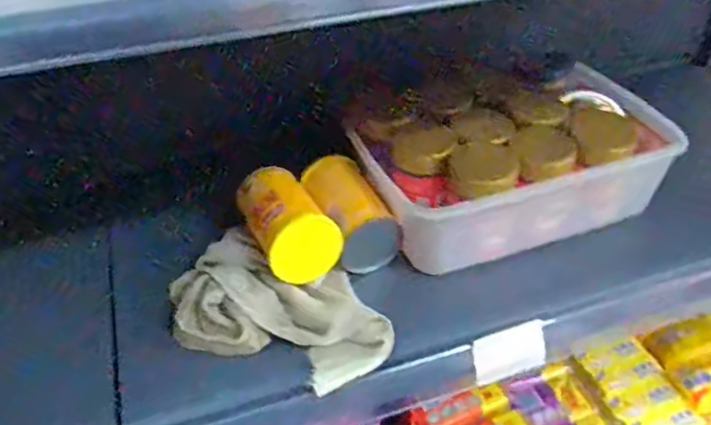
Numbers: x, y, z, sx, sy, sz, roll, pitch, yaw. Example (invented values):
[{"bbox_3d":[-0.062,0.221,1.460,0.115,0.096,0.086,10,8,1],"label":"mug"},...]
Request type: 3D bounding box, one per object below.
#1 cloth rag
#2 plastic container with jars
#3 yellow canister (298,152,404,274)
[{"bbox_3d":[-0.064,0.086,0.550,0.199,0.038,0.121,16,43,17],"label":"cloth rag"},{"bbox_3d":[0.165,-0.053,0.644,0.295,0.113,0.172,-14,42,-16],"label":"plastic container with jars"},{"bbox_3d":[-0.006,0.002,0.619,0.061,0.061,0.131,-16,43,-18],"label":"yellow canister"}]

